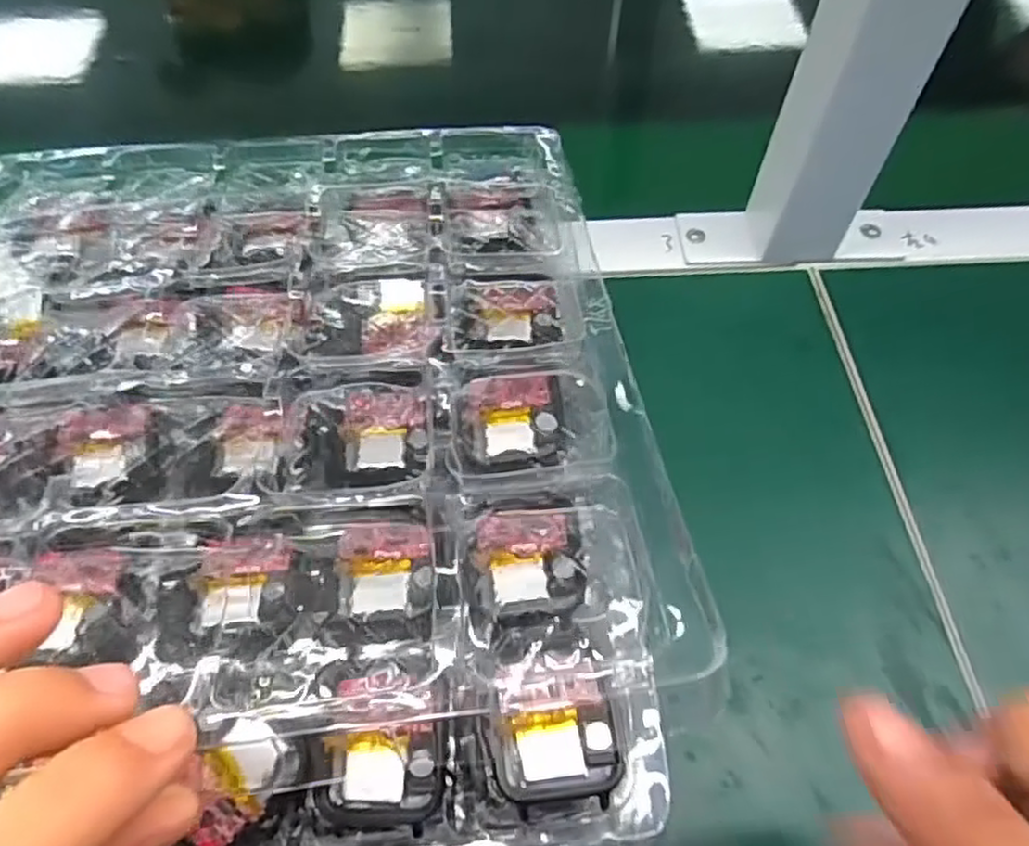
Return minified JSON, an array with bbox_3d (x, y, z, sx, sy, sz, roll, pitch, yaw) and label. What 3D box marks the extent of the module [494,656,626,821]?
[{"bbox_3d":[0.012,0.089,0.206,0.035,0.006,0.039,-5,58,-3],"label":"module"}]

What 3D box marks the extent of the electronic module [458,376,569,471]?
[{"bbox_3d":[-0.001,0.001,0.267,0.039,0.010,0.035,-5,70,6],"label":"electronic module"}]

